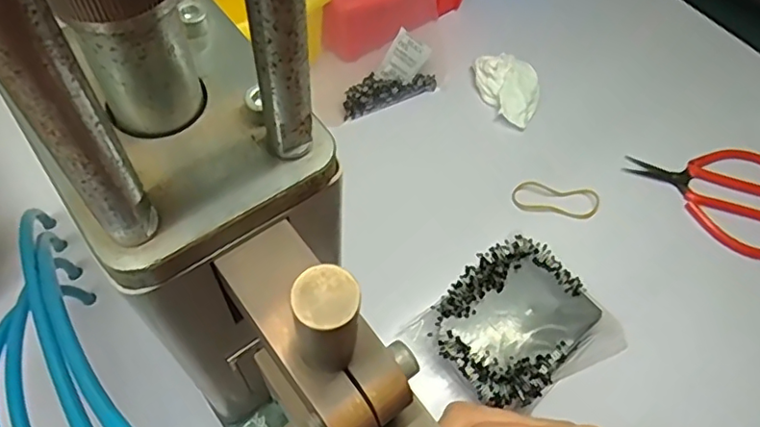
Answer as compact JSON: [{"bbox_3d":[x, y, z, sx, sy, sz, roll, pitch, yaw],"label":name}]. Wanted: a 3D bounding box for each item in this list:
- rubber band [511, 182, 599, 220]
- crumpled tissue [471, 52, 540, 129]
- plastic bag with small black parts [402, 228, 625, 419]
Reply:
[{"bbox_3d":[0.115,-0.008,0.376,0.055,0.008,0.022,5,59,-1],"label":"rubber band"},{"bbox_3d":[0.095,-0.092,0.412,0.039,0.017,0.060,-19,63,-15],"label":"crumpled tissue"},{"bbox_3d":[0.078,0.063,0.317,0.091,0.018,0.086,-39,69,-23],"label":"plastic bag with small black parts"}]

